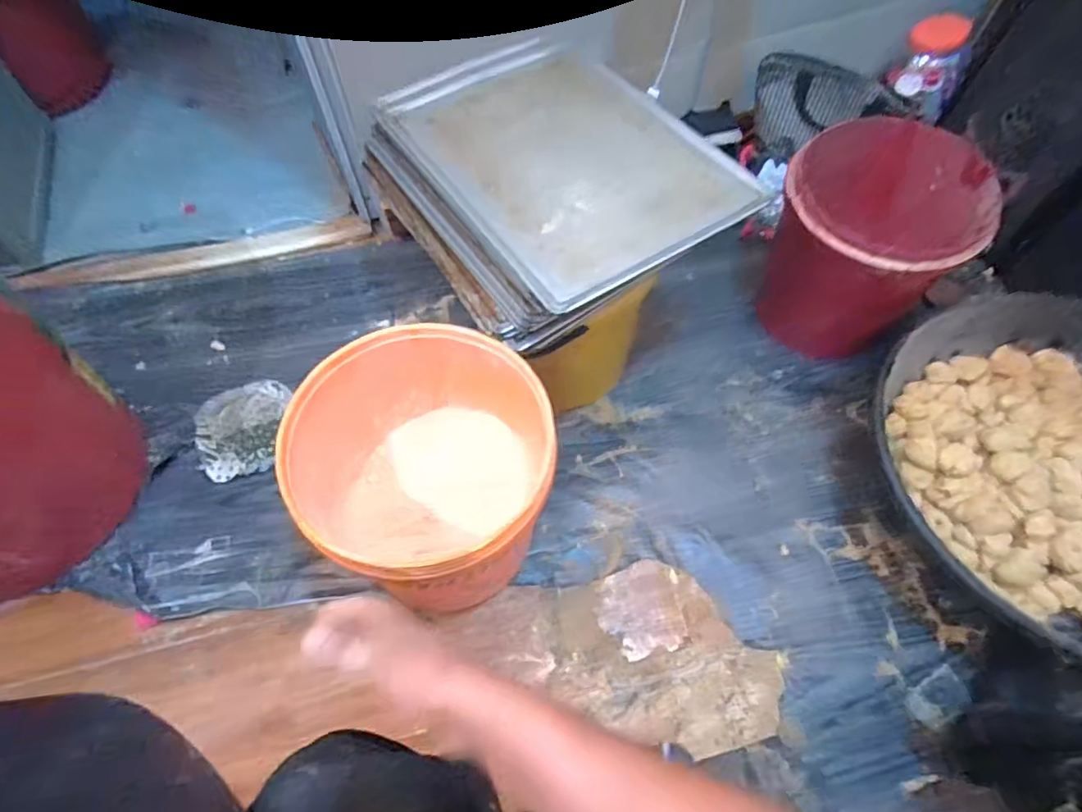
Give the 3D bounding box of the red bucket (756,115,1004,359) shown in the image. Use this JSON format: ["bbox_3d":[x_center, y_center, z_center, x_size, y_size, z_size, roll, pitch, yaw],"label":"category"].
[{"bbox_3d":[0.538,-0.265,0.951,0.272,0.255,0.259,1,60,-2],"label":"red bucket"}]

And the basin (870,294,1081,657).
[{"bbox_3d":[0.772,0.077,0.851,0.517,0.166,0.530,1,60,-2],"label":"basin"}]

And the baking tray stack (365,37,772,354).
[{"bbox_3d":[0.014,-0.314,0.787,0.368,0.113,0.443,-27,64,-17],"label":"baking tray stack"}]

